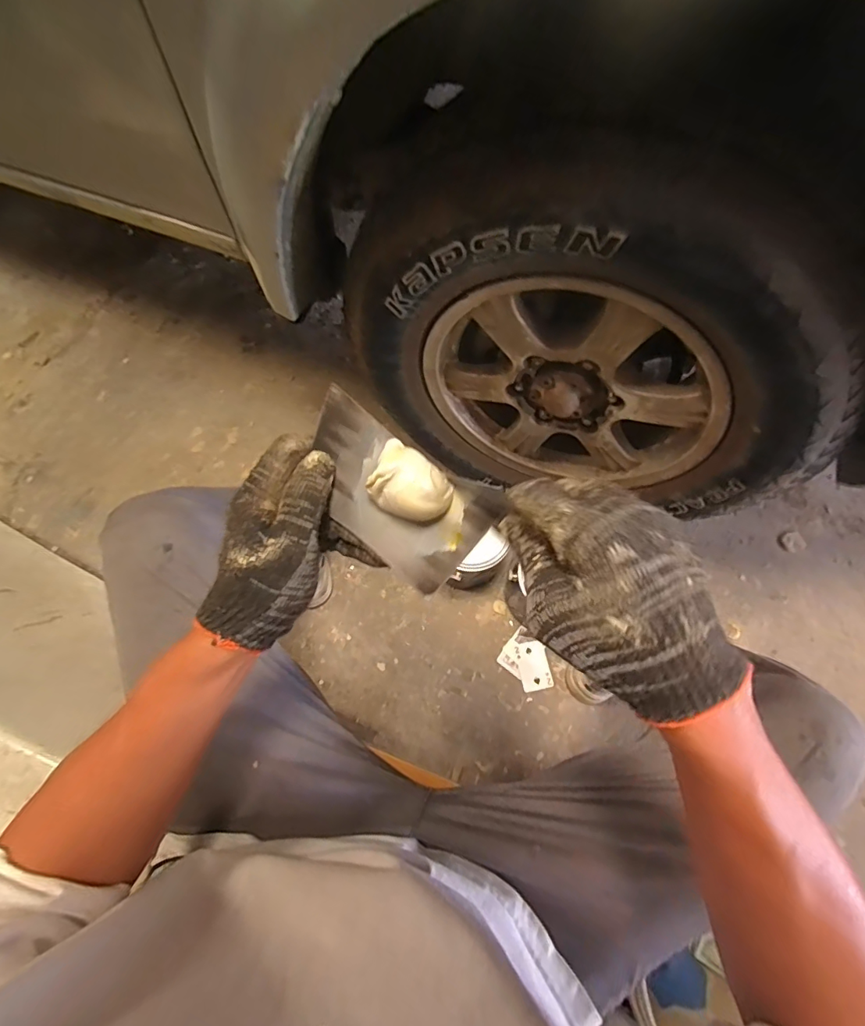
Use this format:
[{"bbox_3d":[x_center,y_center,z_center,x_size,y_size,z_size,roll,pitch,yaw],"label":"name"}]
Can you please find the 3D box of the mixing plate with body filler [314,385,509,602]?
[{"bbox_3d":[-0.027,-0.016,0.292,0.126,0.025,0.077,37,97,3],"label":"mixing plate with body filler"}]

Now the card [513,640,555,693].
[{"bbox_3d":[0.190,0.287,0.887,0.063,0.004,0.086,-5,64,-10],"label":"card"}]

